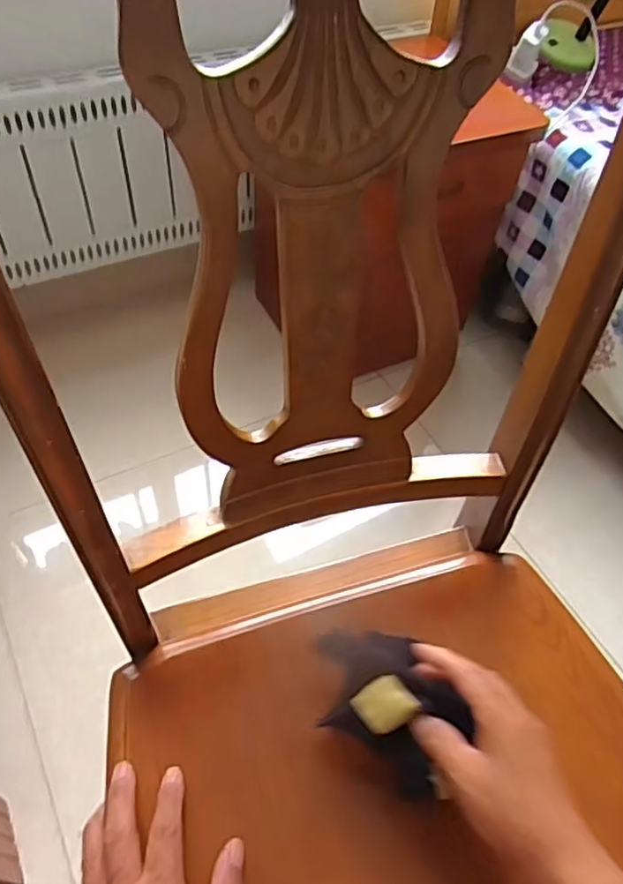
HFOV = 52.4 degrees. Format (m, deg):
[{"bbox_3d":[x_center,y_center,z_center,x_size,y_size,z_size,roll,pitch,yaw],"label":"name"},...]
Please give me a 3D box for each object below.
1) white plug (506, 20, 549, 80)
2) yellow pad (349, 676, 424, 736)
[{"bbox_3d":[0.382,-0.694,1.115,0.051,0.088,0.022,20,54,9],"label":"white plug"},{"bbox_3d":[0.050,0.176,0.424,0.035,0.009,0.033,-30,61,-25],"label":"yellow pad"}]

